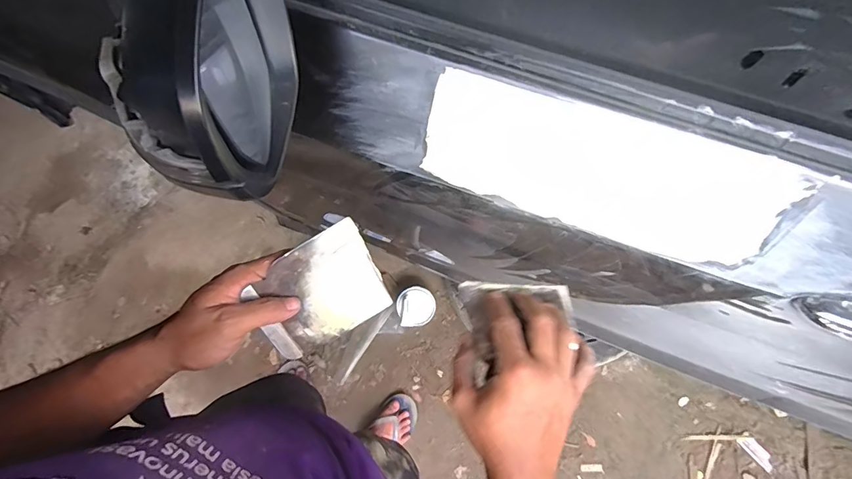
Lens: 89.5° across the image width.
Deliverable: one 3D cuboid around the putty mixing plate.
[{"bbox_3d":[-0.101,0.053,0.413,0.117,0.113,0.004,-30,34,-14],"label":"putty mixing plate"}]

